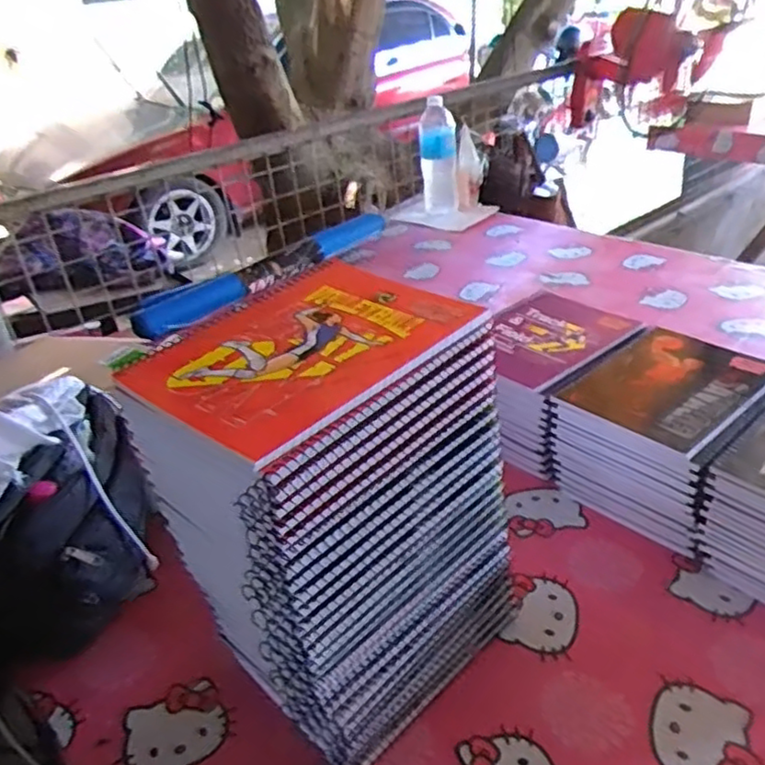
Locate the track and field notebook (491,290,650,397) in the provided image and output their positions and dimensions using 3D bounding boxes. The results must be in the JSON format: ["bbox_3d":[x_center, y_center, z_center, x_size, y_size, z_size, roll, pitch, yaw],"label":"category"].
[{"bbox_3d":[0.195,-0.055,0.803,0.196,0.013,0.163,-29,39,-31],"label":"track and field notebook"}]

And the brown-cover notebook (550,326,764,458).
[{"bbox_3d":[0.292,-0.001,0.695,0.194,0.007,0.154,-29,39,-31],"label":"brown-cover notebook"}]

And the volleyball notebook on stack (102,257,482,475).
[{"bbox_3d":[-0.050,-0.026,0.440,0.156,0.016,0.190,22,42,37],"label":"volleyball notebook on stack"}]

